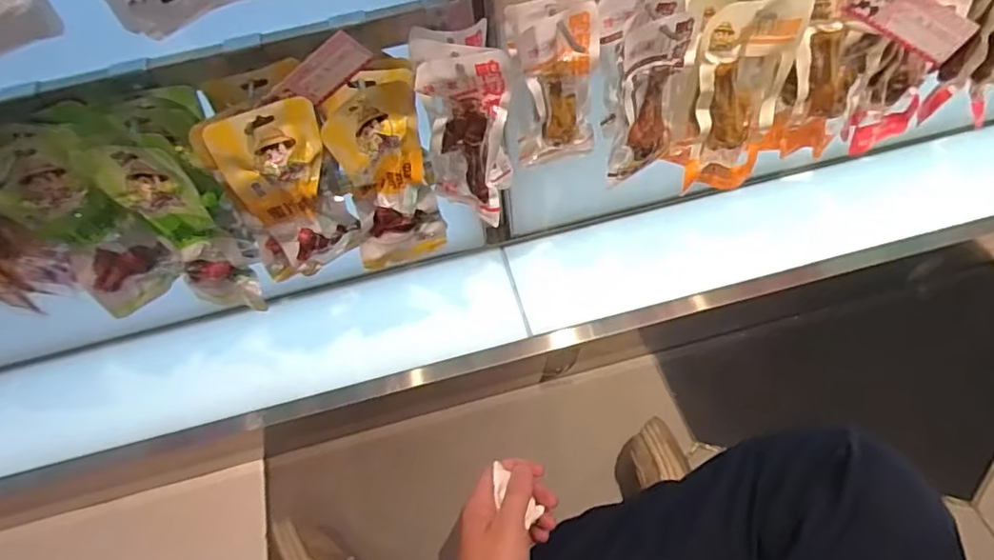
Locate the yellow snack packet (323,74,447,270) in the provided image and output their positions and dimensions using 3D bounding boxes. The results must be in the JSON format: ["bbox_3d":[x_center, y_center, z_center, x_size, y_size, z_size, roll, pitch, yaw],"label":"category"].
[{"bbox_3d":[-0.099,-0.088,0.538,0.083,0.180,0.034,-27,52,-17],"label":"yellow snack packet"}]

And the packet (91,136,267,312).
[{"bbox_3d":[-0.266,-0.036,0.520,0.068,0.194,0.027,-5,48,2],"label":"packet"}]

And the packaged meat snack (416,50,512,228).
[{"bbox_3d":[-0.028,-0.132,0.538,0.073,0.149,0.050,23,61,19],"label":"packaged meat snack"}]

